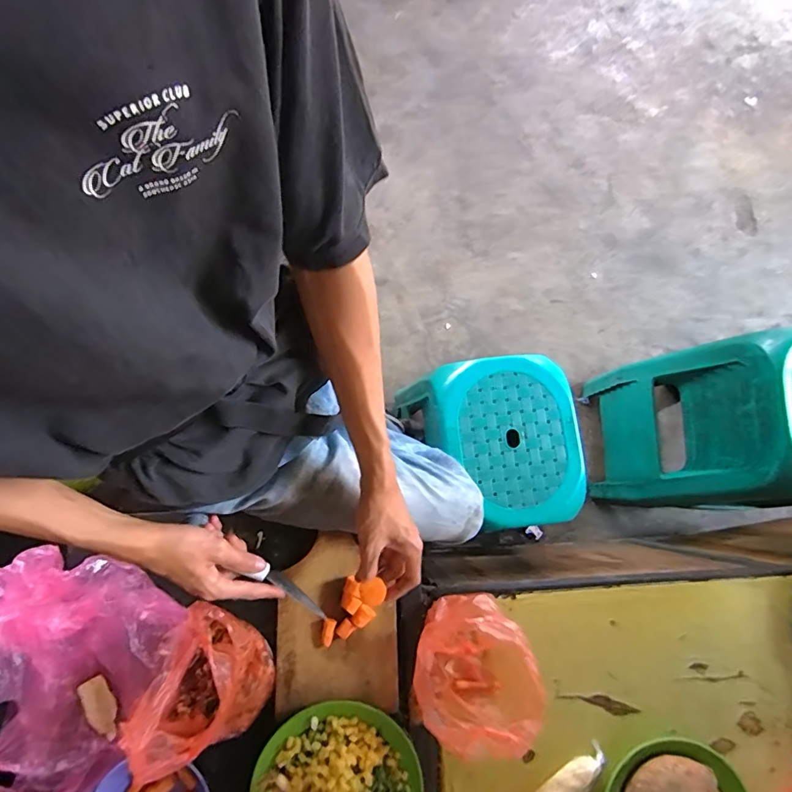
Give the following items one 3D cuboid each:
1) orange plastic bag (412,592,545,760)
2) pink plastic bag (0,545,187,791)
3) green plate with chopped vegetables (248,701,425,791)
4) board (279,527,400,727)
[{"bbox_3d":[0.097,0.358,0.604,0.150,0.155,0.164,-15,80,-4],"label":"orange plastic bag"},{"bbox_3d":[-0.426,0.377,0.575,0.257,0.101,0.300,13,79,1],"label":"pink plastic bag"},{"bbox_3d":[-0.074,0.509,0.587,0.209,0.041,0.202,0,79,-1],"label":"green plate with chopped vegetables"},{"bbox_3d":[-0.082,0.312,0.648,0.159,0.023,0.222,-1,79,-2],"label":"board"}]

